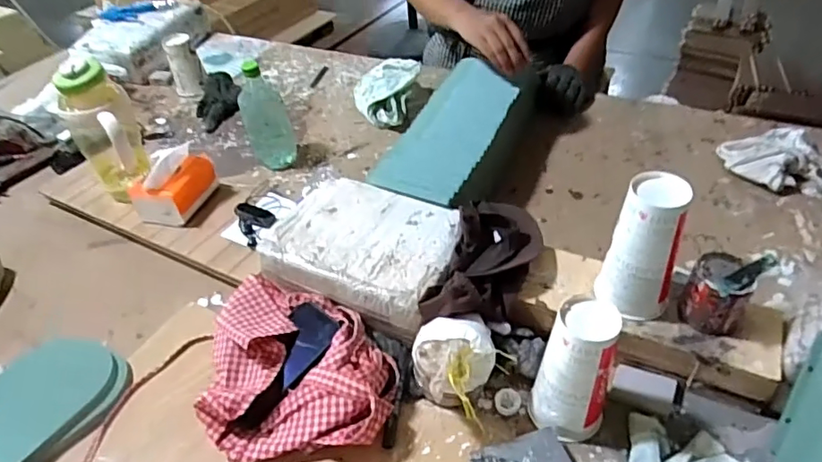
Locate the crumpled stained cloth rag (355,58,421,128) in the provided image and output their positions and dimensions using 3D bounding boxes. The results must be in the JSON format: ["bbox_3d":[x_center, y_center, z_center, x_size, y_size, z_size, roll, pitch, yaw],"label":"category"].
[{"bbox_3d":[-0.052,-0.292,1.189,0.133,0.091,0.172,0,41,4],"label":"crumpled stained cloth rag"}]

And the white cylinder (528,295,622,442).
[{"bbox_3d":[0.178,0.152,0.607,0.079,0.158,0.073,18,45,23],"label":"white cylinder"}]

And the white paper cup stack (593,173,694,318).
[{"bbox_3d":[0.269,0.020,0.640,0.077,0.160,0.068,18,45,23],"label":"white paper cup stack"}]

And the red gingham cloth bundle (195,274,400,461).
[{"bbox_3d":[-0.134,0.156,0.695,0.224,0.064,0.244,-4,41,-1],"label":"red gingham cloth bundle"}]

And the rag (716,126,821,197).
[{"bbox_3d":[0.679,-0.113,0.949,0.264,0.059,0.137,12,43,17],"label":"rag"}]

